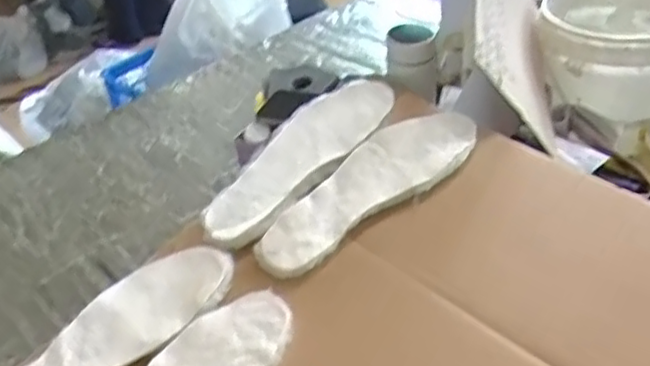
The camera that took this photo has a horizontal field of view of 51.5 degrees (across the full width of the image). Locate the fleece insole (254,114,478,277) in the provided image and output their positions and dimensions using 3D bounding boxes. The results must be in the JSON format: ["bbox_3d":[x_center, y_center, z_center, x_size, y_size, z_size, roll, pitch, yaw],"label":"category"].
[{"bbox_3d":[0.042,0.001,0.728,0.275,0.030,0.089,-35,44,-18],"label":"fleece insole"}]

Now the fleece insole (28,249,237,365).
[{"bbox_3d":[-0.217,0.153,0.645,0.282,0.016,0.097,-38,46,-22],"label":"fleece insole"}]

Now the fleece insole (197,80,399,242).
[{"bbox_3d":[-0.028,-0.032,0.771,0.093,0.013,0.272,27,59,36],"label":"fleece insole"}]

